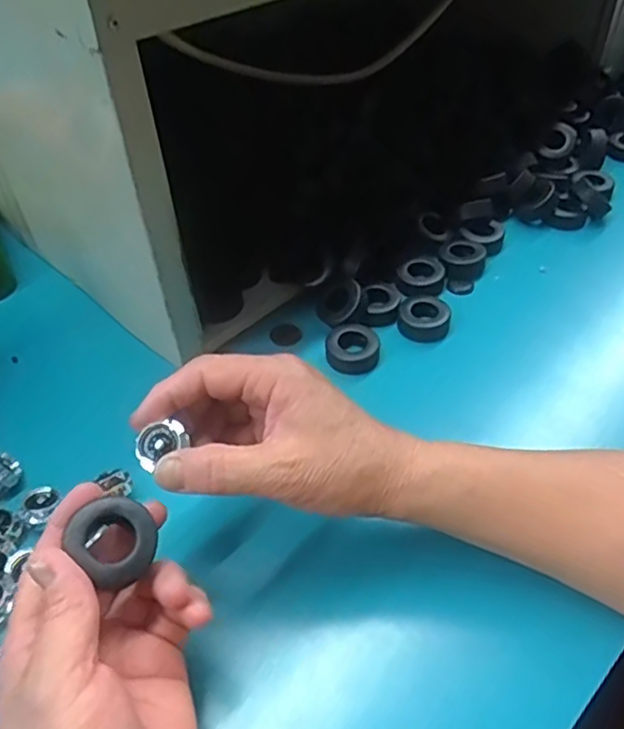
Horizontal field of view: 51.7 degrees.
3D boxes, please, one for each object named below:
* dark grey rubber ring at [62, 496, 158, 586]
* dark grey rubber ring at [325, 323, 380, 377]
[{"bbox_3d":[-0.084,0.074,0.274,0.032,0.013,0.032,51,54,-1],"label":"dark grey rubber ring"},{"bbox_3d":[0.028,-0.011,0.449,0.036,0.015,0.035,2,48,-3],"label":"dark grey rubber ring"}]

